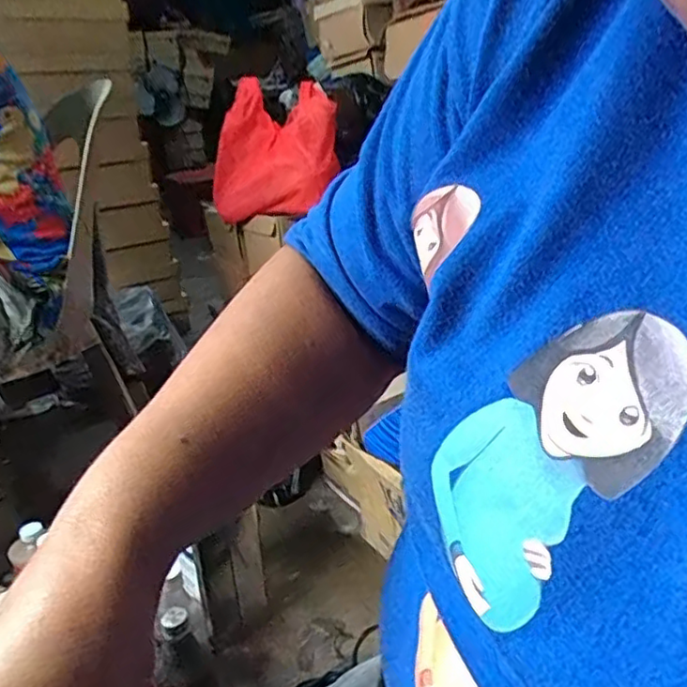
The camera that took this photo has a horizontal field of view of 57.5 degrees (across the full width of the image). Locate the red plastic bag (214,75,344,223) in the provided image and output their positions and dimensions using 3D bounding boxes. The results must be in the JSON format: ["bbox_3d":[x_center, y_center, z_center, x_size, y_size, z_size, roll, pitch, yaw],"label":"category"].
[{"bbox_3d":[-0.120,-0.349,1.167,0.205,0.262,0.100,12,6,8],"label":"red plastic bag"}]

